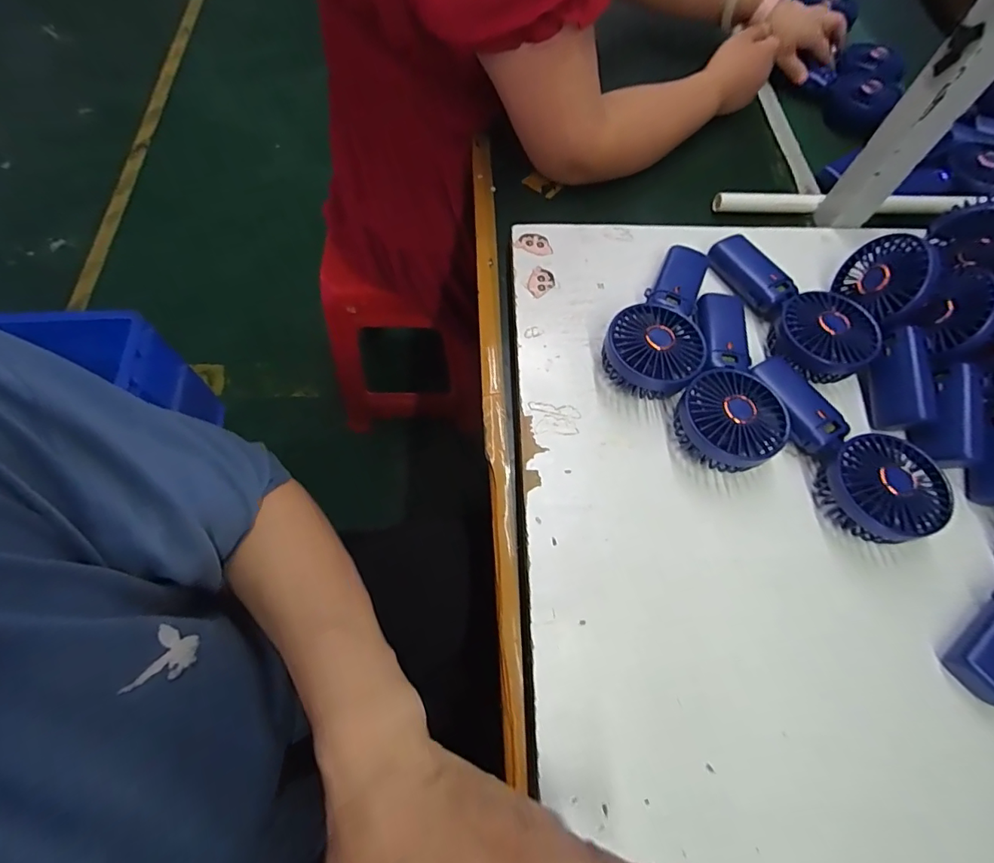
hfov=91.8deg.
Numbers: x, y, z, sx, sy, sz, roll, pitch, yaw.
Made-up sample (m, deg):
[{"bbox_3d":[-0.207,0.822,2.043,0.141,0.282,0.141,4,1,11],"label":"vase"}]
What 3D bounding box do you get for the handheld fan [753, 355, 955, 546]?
[{"bbox_3d":[0.295,0.009,0.412,0.082,0.047,0.179,-18,67,-11],"label":"handheld fan"}]

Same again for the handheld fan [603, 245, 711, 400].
[{"bbox_3d":[0.165,-0.109,0.459,0.081,0.046,0.184,29,67,10],"label":"handheld fan"}]

